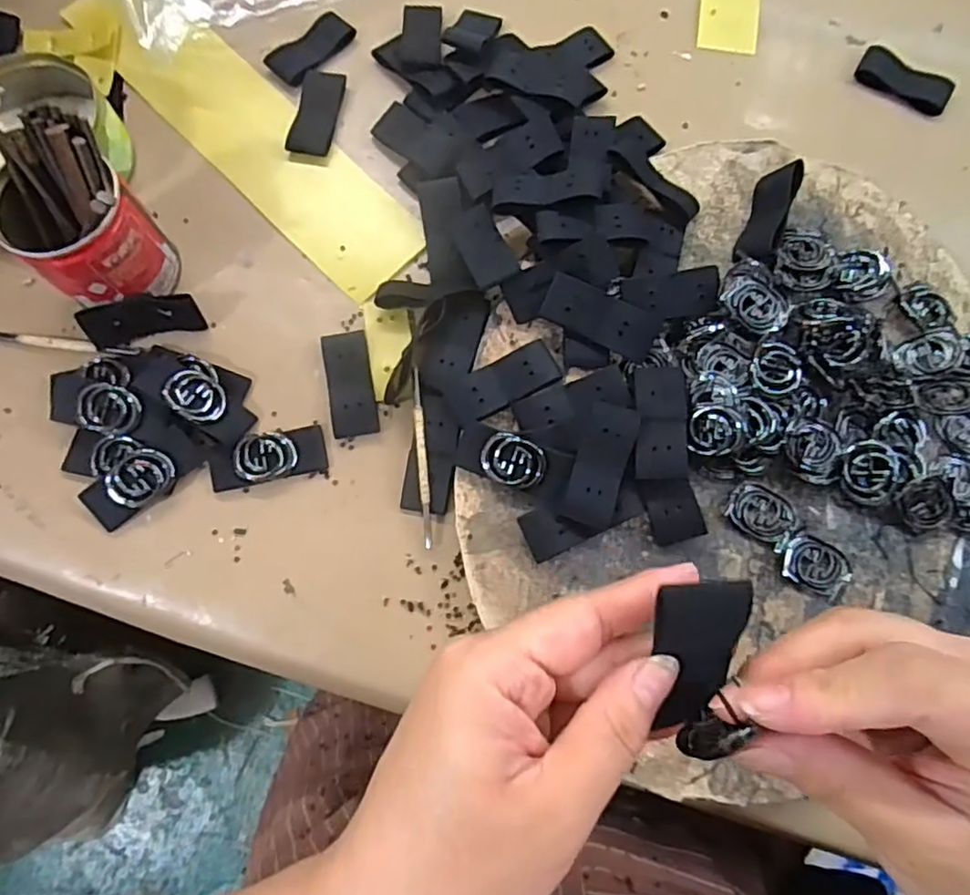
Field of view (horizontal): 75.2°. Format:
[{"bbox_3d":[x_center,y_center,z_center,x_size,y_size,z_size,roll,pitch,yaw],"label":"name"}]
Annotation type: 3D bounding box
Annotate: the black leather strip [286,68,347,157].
[{"bbox_3d":[-0.106,-0.212,0.398,0.026,0.004,0.059,10,75,1],"label":"black leather strip"}]

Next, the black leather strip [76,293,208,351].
[{"bbox_3d":[-0.187,-0.071,0.346,0.058,0.025,0.008,-14,43,-5],"label":"black leather strip"}]

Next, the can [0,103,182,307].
[{"bbox_3d":[-0.210,-0.116,0.331,0.063,0.083,0.066,1,75,-2],"label":"can"}]

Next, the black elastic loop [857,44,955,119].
[{"bbox_3d":[0.277,-0.242,0.415,0.061,0.007,0.028,31,76,6],"label":"black elastic loop"}]

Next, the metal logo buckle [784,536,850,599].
[{"bbox_3d":[0.167,0.060,0.319,0.031,0.005,0.026,20,76,3],"label":"metal logo buckle"}]

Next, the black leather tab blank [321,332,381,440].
[{"bbox_3d":[-0.076,-0.036,0.355,0.024,0.007,0.061,-10,76,-5],"label":"black leather tab blank"}]

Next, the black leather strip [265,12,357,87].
[{"bbox_3d":[-0.113,-0.261,0.409,0.030,0.004,0.060,39,77,8],"label":"black leather strip"}]

